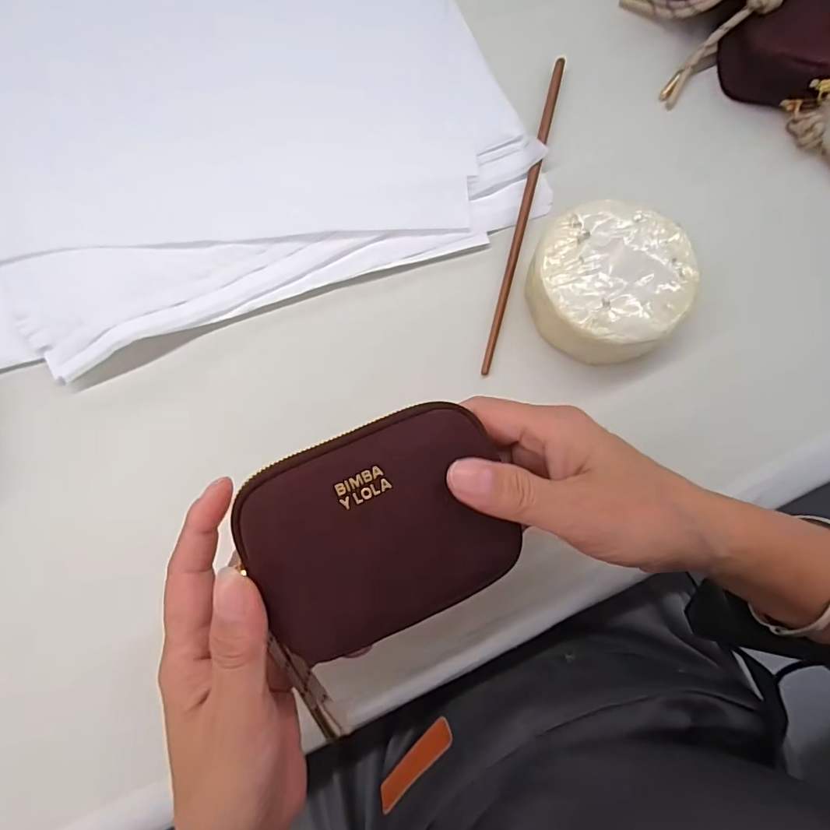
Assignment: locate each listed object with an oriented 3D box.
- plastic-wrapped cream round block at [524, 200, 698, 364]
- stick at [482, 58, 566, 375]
[{"bbox_3d":[0.118,-0.081,0.303,0.091,0.035,0.095,0,77,0],"label":"plastic-wrapped cream round block"},{"bbox_3d":[0.076,-0.144,0.334,0.007,0.007,0.244,14,78,3],"label":"stick"}]

